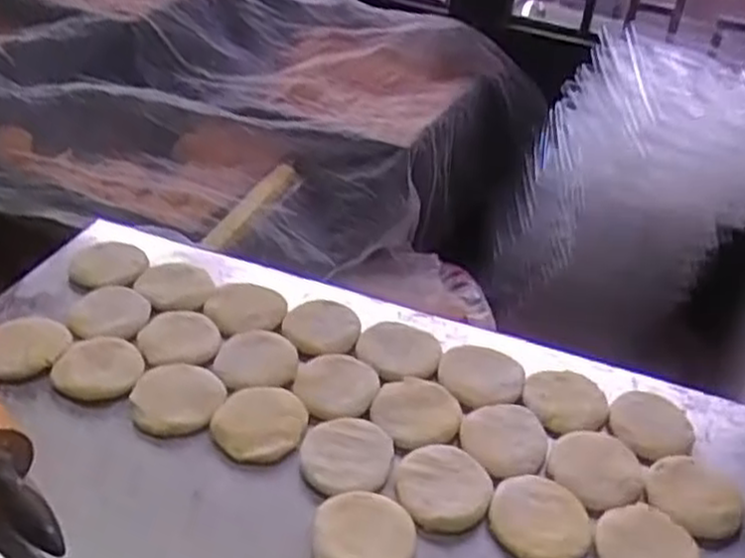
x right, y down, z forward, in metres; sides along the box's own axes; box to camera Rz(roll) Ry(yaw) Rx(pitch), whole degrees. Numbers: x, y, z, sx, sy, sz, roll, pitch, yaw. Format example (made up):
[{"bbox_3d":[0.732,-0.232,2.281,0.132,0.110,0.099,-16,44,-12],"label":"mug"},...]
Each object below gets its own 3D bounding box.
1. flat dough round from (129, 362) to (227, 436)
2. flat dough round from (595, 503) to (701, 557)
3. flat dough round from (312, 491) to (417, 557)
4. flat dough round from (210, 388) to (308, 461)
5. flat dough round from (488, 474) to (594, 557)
[{"bbox_3d":[-0.182,0.111,0.738,0.081,0.013,0.079,3,36,-3],"label":"flat dough round"},{"bbox_3d":[0.227,0.219,0.645,0.082,0.011,0.087,3,36,-3],"label":"flat dough round"},{"bbox_3d":[-0.006,0.207,0.633,0.079,0.011,0.084,8,36,4],"label":"flat dough round"},{"bbox_3d":[-0.103,0.131,0.721,0.081,0.014,0.078,3,36,-3],"label":"flat dough round"},{"bbox_3d":[0.141,0.201,0.660,0.082,0.008,0.081,3,36,-3],"label":"flat dough round"}]

